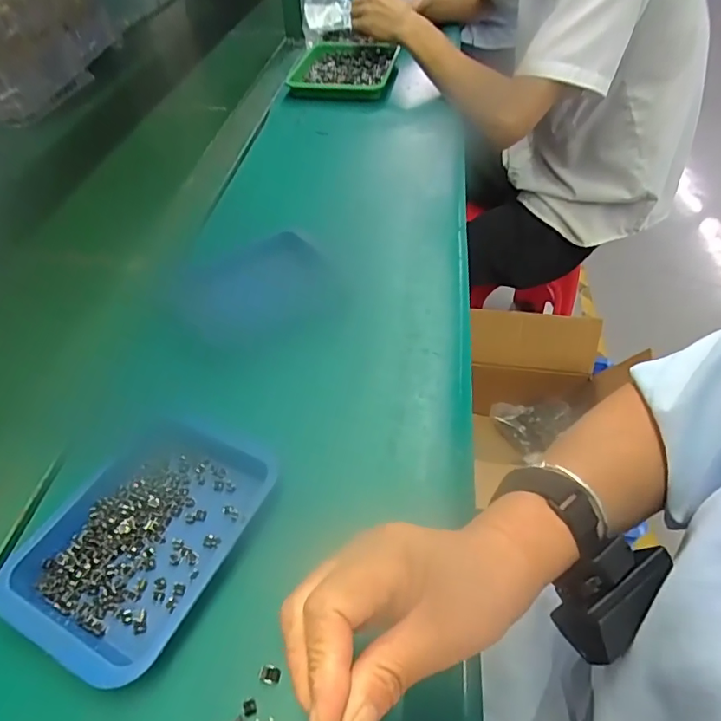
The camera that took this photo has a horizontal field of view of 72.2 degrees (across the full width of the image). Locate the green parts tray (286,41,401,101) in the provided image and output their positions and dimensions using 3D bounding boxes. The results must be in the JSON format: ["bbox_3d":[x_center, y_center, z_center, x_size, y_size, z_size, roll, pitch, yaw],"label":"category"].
[{"bbox_3d":[-0.022,-0.522,0.871,0.166,0.028,0.226,6,49,8],"label":"green parts tray"}]

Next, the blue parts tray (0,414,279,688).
[{"bbox_3d":[-0.138,0.106,0.322,0.120,0.022,0.160,20,52,19],"label":"blue parts tray"}]

